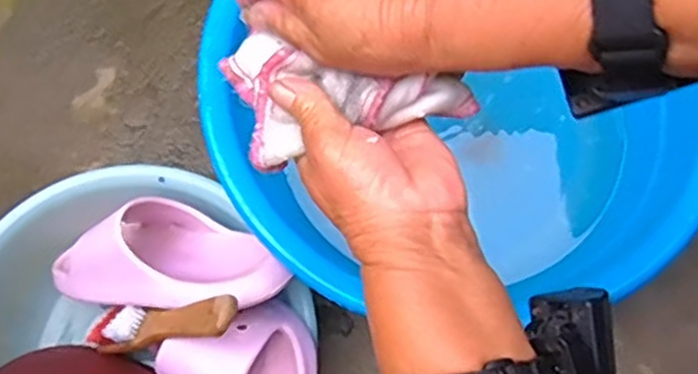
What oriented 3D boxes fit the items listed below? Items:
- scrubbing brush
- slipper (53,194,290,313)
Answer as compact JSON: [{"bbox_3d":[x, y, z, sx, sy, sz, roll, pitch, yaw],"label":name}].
[{"bbox_3d":[-0.166,0.118,0.637,0.028,0.236,0.036,10,71,-42],"label":"scrubbing brush"},{"bbox_3d":[-0.167,0.052,0.670,0.246,0.071,0.106,6,34,27],"label":"slipper"}]

